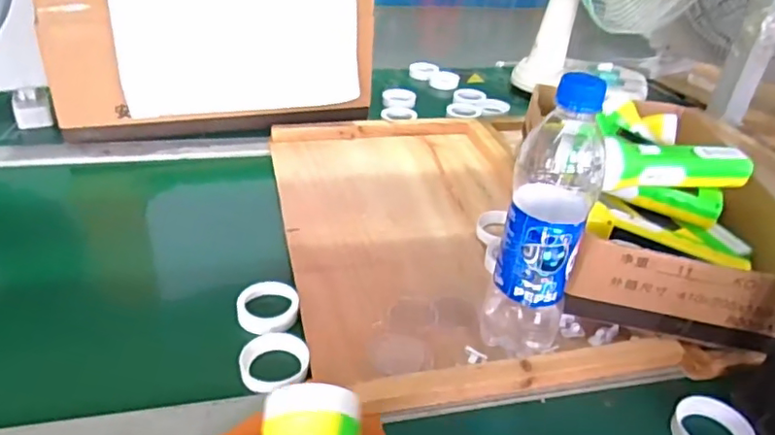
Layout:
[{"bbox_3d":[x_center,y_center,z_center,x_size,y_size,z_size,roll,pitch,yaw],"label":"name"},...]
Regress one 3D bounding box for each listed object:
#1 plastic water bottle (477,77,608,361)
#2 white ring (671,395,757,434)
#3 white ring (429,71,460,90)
[{"bbox_3d":[0.118,0.012,0.443,0.063,0.233,0.055,15,34,15],"label":"plastic water bottle"},{"bbox_3d":[0.243,0.159,0.434,0.055,0.018,0.047,29,40,33],"label":"white ring"},{"bbox_3d":[0.104,-0.252,1.068,0.053,0.022,0.053,3,33,-2],"label":"white ring"}]

